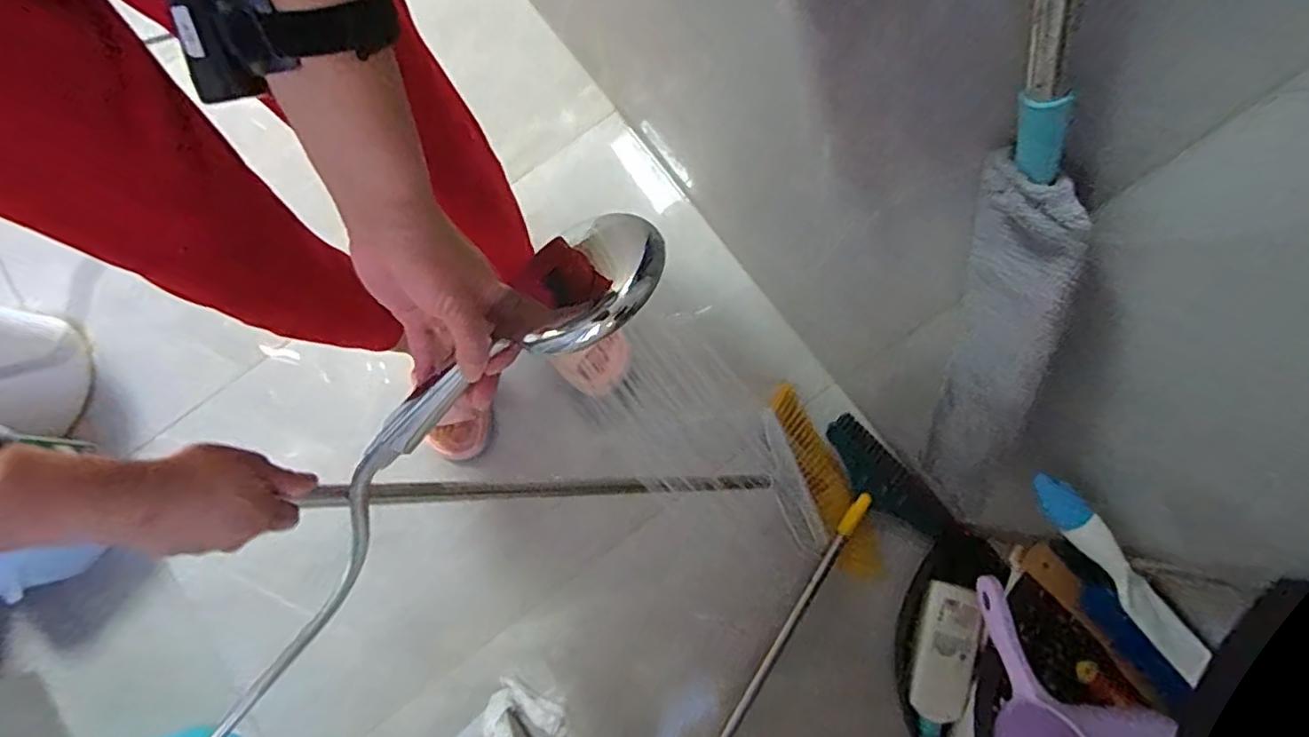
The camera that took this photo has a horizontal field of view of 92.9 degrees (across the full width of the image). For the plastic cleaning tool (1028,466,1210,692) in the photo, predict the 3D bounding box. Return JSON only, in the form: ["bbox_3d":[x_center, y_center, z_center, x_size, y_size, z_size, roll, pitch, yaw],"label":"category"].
[{"bbox_3d":[0.396,0.173,0.527,0.031,0.031,0.200,-37,81,-3],"label":"plastic cleaning tool"}]

